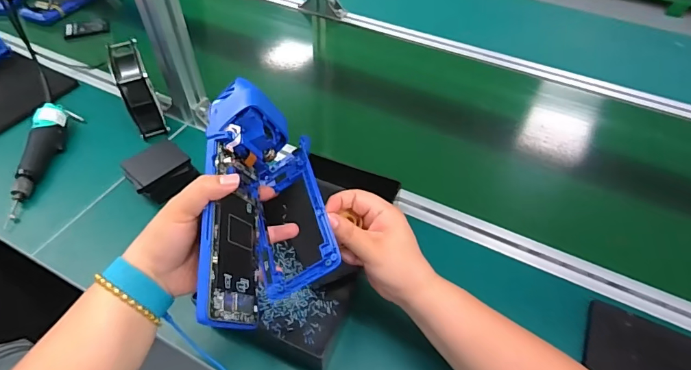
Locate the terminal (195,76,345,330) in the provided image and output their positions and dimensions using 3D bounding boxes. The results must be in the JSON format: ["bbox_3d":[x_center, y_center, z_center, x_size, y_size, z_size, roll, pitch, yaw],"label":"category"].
[{"bbox_3d":[-0.059,0.020,0.400,0.094,0.130,0.217,-11,65,19],"label":"terminal"}]

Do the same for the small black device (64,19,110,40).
[{"bbox_3d":[-0.572,-0.347,0.924,0.088,0.011,0.057,-21,53,-18],"label":"small black device"}]

